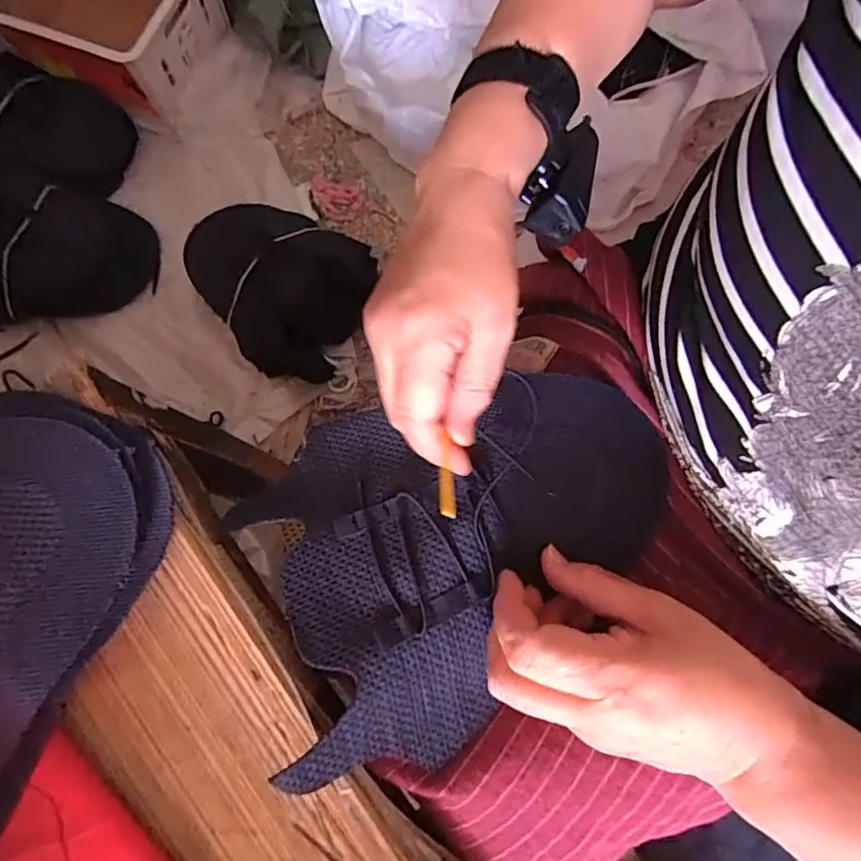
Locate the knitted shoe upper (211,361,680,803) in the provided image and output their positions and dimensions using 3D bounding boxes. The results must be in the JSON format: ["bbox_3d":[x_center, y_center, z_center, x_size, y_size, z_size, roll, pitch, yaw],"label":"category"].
[{"bbox_3d":[0.026,0.065,0.302,0.237,0.045,0.178,-21,78,-4],"label":"knitted shoe upper"}]

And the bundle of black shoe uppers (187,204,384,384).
[{"bbox_3d":[-0.216,-0.206,0.780,0.232,0.097,0.221,0,77,1],"label":"bundle of black shoe uppers"}]

